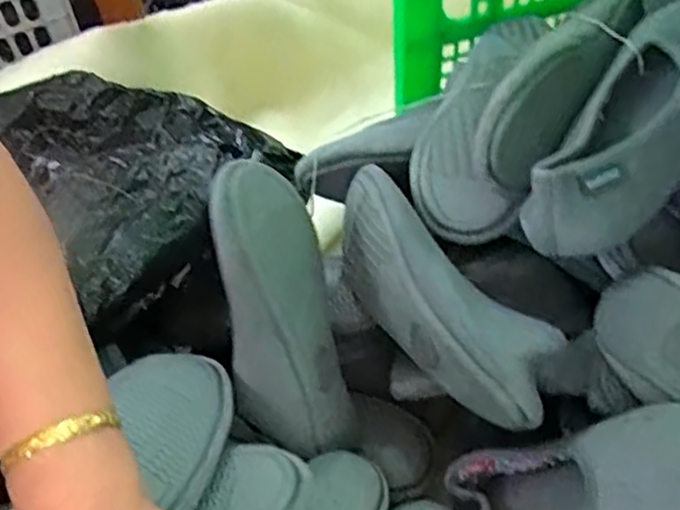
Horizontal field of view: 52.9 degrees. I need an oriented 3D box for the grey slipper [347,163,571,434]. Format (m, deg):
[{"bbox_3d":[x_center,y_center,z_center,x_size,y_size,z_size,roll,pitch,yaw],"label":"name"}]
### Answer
[{"bbox_3d":[0.064,0.027,0.486,0.064,0.078,0.221,-32,52,-21],"label":"grey slipper"}]

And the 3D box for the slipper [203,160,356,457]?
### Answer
[{"bbox_3d":[-0.045,0.039,0.494,0.081,0.073,0.210,-13,91,-6],"label":"slipper"}]

